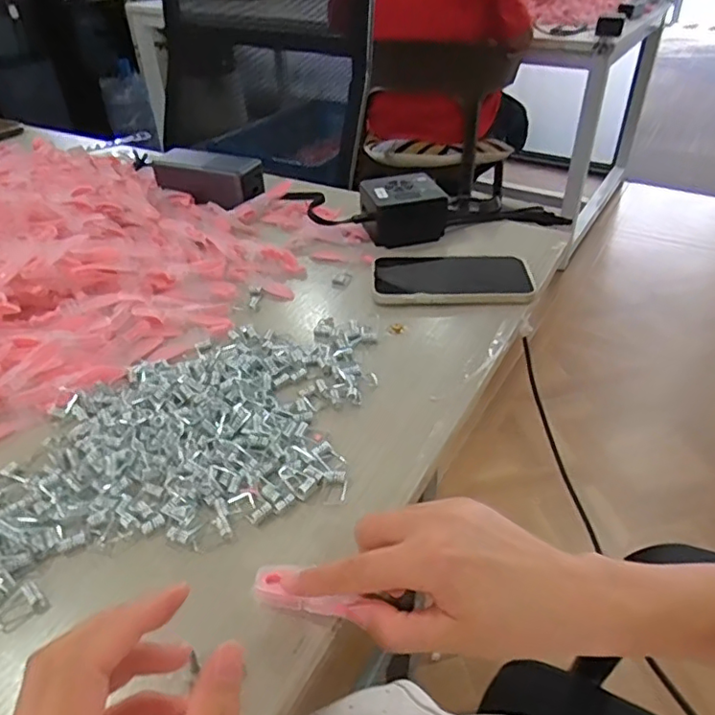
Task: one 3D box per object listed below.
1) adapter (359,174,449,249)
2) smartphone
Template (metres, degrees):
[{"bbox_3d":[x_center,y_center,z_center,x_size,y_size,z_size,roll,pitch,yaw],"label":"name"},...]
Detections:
[{"bbox_3d":[0.049,-0.156,0.622,0.091,0.053,0.059,-5,38,-5],"label":"adapter"},{"bbox_3d":[0.087,-0.072,0.545,0.143,0.017,0.080,2,38,5],"label":"smartphone"}]

